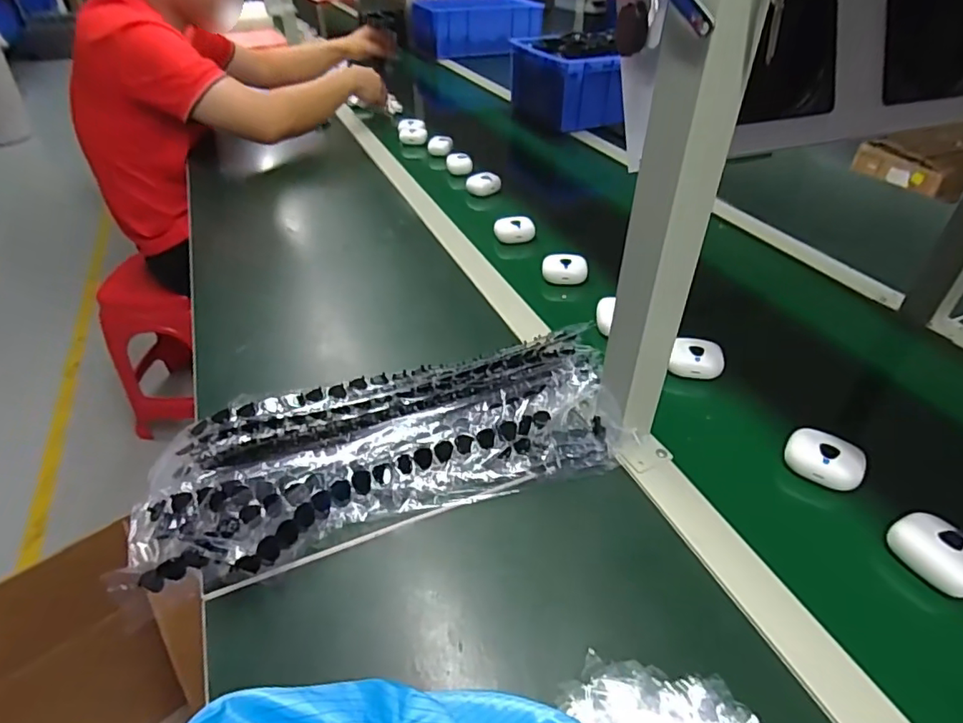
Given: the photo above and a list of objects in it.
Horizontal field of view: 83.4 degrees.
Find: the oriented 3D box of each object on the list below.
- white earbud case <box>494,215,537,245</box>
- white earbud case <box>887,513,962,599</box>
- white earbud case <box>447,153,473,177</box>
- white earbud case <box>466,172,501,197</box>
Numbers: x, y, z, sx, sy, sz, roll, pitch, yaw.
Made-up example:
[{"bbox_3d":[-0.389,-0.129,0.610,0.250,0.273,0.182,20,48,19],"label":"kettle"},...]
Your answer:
[{"bbox_3d":[0.050,-0.199,0.816,0.060,0.029,0.038,-3,39,-2],"label":"white earbud case"},{"bbox_3d":[0.340,0.143,0.403,0.041,0.030,0.060,-22,43,-23],"label":"white earbud case"},{"bbox_3d":[-0.042,-0.381,1.045,0.049,0.029,0.049,-3,39,-2],"label":"white earbud case"},{"bbox_3d":[0.003,-0.316,0.961,0.061,0.030,0.035,0,39,2],"label":"white earbud case"}]

